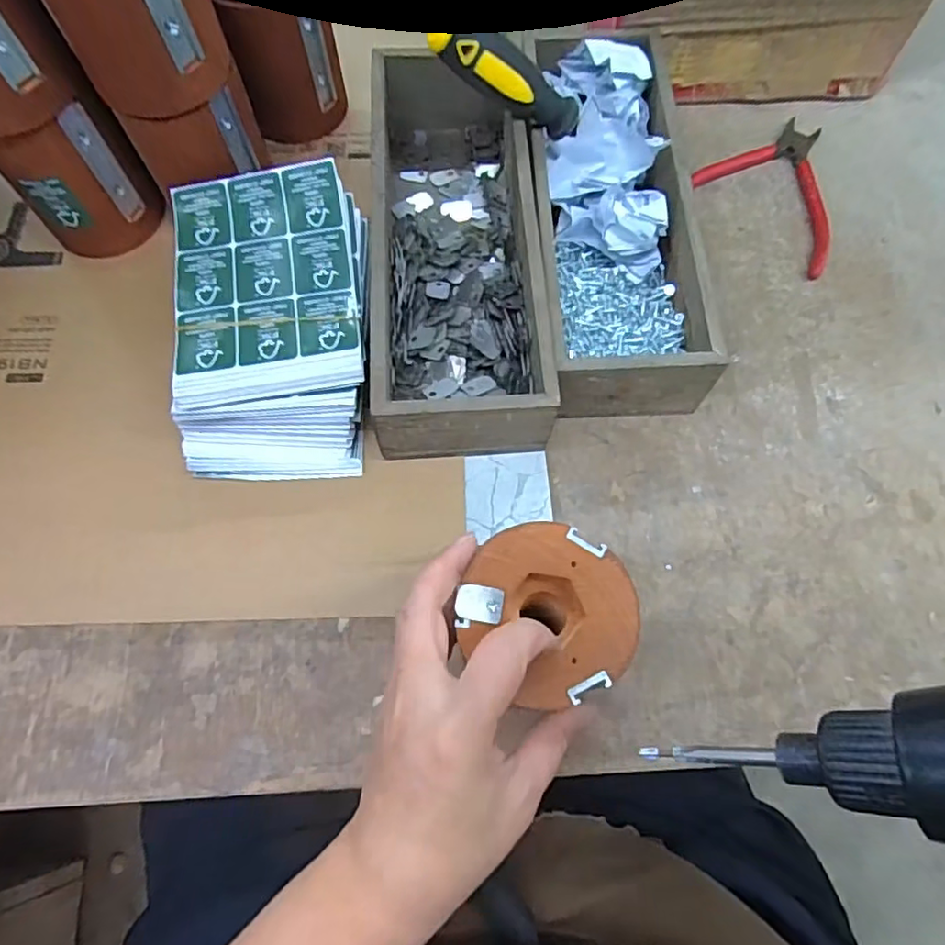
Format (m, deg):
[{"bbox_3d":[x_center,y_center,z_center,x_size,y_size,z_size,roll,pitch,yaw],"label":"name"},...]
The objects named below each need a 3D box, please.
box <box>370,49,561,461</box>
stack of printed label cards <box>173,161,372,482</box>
[{"bbox_3d":[-0.013,-0.155,0.404,0.108,0.073,0.297,-3,69,-1],"label":"box"},{"bbox_3d":[-0.119,-0.089,0.376,0.117,0.063,0.183,-8,70,-3],"label":"stack of printed label cards"}]

